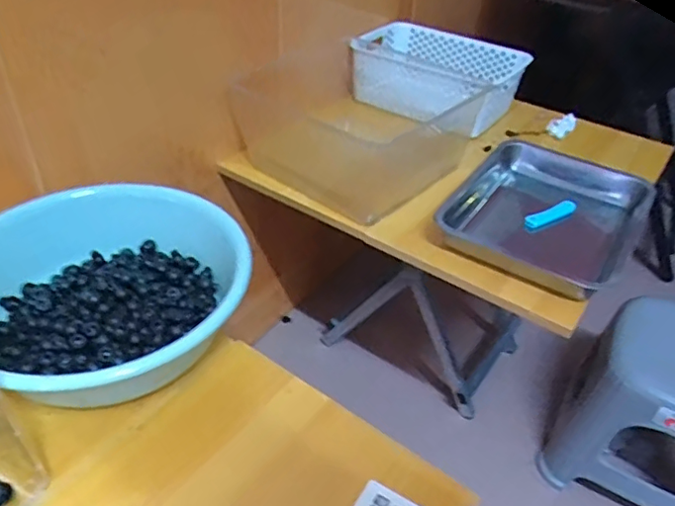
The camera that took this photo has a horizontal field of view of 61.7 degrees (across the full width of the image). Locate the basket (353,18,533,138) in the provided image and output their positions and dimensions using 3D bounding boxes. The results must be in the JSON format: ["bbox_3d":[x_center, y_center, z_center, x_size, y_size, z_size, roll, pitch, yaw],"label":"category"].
[{"bbox_3d":[0.187,-0.339,1.102,0.314,0.121,0.215,32,47,30],"label":"basket"}]

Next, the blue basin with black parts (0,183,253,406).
[{"bbox_3d":[-0.237,0.043,0.599,0.262,0.119,0.244,3,39,-2],"label":"blue basin with black parts"}]

